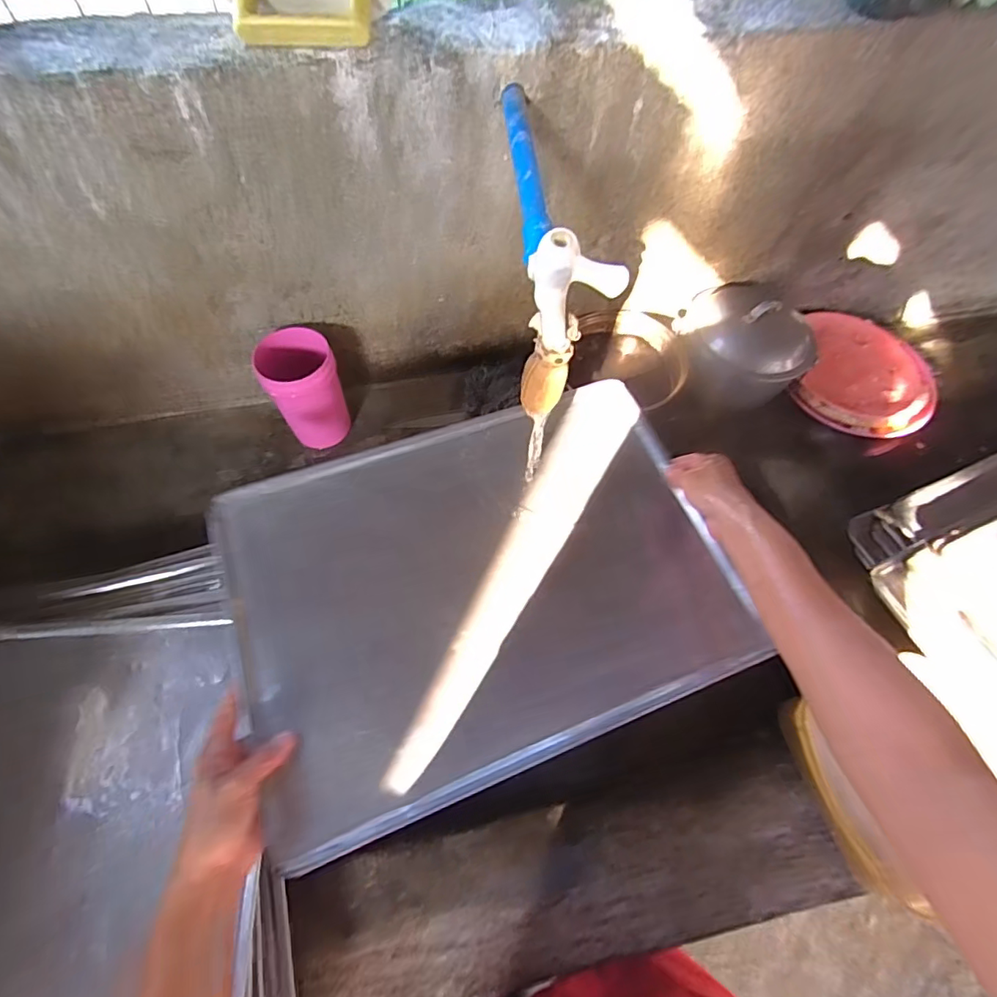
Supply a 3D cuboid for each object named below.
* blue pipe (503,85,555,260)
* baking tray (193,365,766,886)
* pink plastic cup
[{"bbox_3d":[0.023,-0.275,0.432,0.023,0.028,0.189,-4,63,-4],"label":"blue pipe"},{"bbox_3d":[-0.013,0.068,0.495,0.443,0.027,0.330,-19,65,-11],"label":"baking tray"},{"bbox_3d":[-0.240,-0.137,0.665,0.073,0.154,0.071,1,63,-2],"label":"pink plastic cup"}]

